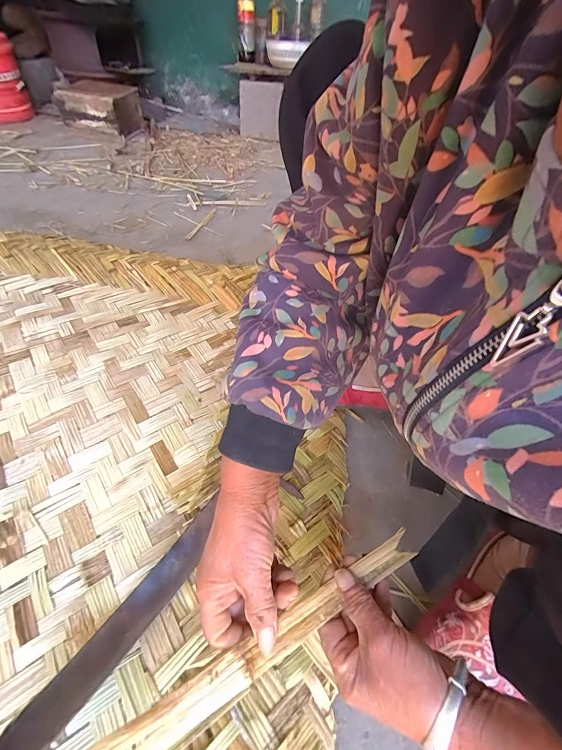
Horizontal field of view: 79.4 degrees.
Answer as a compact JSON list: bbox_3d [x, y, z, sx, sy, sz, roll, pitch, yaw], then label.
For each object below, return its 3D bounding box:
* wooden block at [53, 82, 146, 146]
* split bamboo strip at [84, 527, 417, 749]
[{"bbox_3d":[-0.722,-1.053,1.353,0.268,0.175,0.193,12,47,5],"label":"wooden block"},{"bbox_3d":[-0.023,0.215,0.257,0.327,0.010,0.034,-21,53,-24],"label":"split bamboo strip"}]

